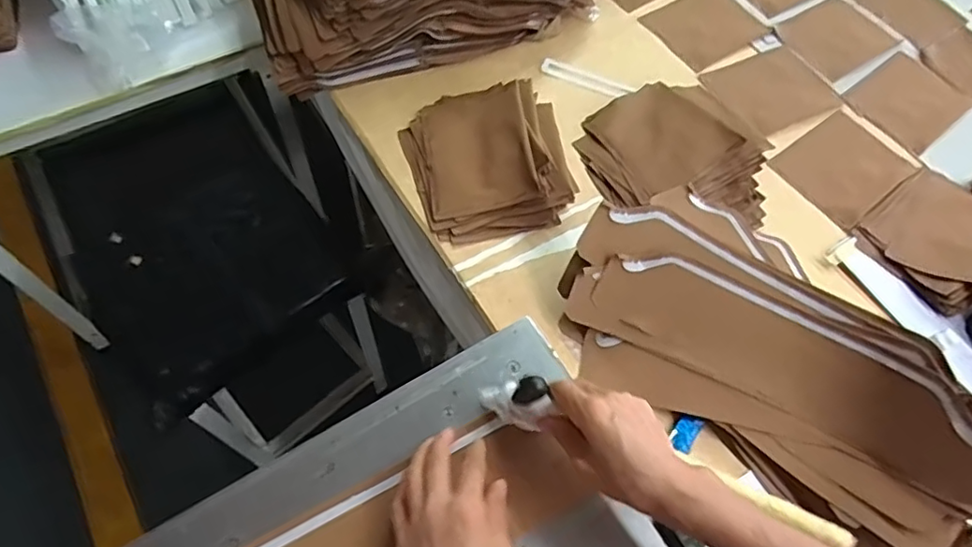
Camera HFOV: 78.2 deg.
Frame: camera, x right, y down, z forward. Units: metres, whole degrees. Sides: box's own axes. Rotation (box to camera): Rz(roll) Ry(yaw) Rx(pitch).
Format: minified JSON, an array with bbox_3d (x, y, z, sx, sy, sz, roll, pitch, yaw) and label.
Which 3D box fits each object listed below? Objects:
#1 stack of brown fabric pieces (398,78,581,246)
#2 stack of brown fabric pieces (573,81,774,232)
[{"bbox_3d":[0.006,-0.162,0.786,0.206,0.059,0.234,-15,63,-12],"label":"stack of brown fabric pieces"},{"bbox_3d":[0.245,-0.168,0.812,0.207,0.068,0.247,-13,63,-11],"label":"stack of brown fabric pieces"}]

